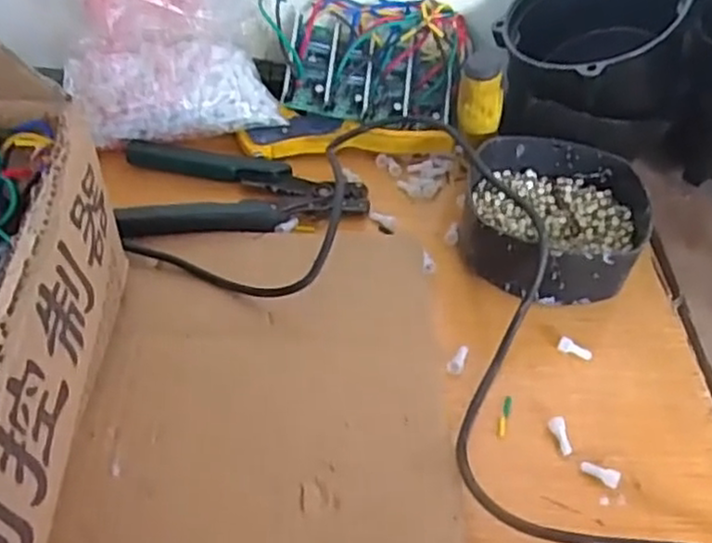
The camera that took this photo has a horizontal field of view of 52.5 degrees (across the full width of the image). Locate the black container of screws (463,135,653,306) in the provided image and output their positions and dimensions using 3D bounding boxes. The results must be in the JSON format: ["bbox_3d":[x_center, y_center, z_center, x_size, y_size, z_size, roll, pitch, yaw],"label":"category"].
[{"bbox_3d":[0.133,-0.033,0.492,0.117,0.052,0.126,10,44,4],"label":"black container of screws"}]

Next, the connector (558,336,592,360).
[{"bbox_3d":[0.134,0.047,0.440,0.021,0.007,0.008,19,45,12],"label":"connector"}]

